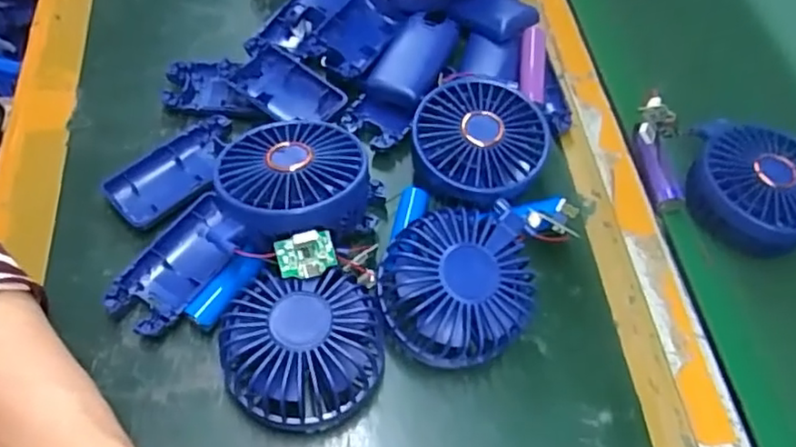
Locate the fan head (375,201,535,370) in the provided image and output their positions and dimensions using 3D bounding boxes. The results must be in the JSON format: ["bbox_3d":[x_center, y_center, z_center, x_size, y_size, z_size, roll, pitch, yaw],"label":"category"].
[{"bbox_3d":[0.034,0.035,0.363,0.092,0.053,0.082,-11,59,-12],"label":"fan head"}]

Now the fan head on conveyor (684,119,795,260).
[{"bbox_3d":[0.237,-0.025,0.424,0.085,0.039,0.076,28,59,13],"label":"fan head on conveyor"}]

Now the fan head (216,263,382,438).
[{"bbox_3d":[-0.050,0.068,0.343,0.083,0.047,0.076,2,57,-4],"label":"fan head"}]

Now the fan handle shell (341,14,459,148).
[{"bbox_3d":[0.004,-0.108,0.469,0.047,0.026,0.121,21,58,8],"label":"fan handle shell"}]

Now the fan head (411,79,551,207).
[{"bbox_3d":[0.053,-0.053,0.409,0.080,0.026,0.081,2,57,-4],"label":"fan head"}]

